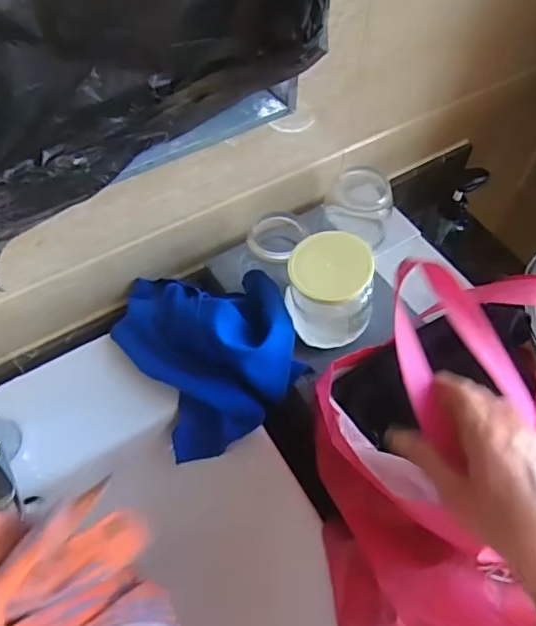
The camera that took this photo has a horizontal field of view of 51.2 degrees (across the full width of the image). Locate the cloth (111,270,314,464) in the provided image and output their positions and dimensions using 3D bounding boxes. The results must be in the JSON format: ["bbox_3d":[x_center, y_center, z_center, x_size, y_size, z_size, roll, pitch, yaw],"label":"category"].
[{"bbox_3d":[-0.064,0.021,0.580,0.155,0.085,0.211,-26,63,-17],"label":"cloth"}]

